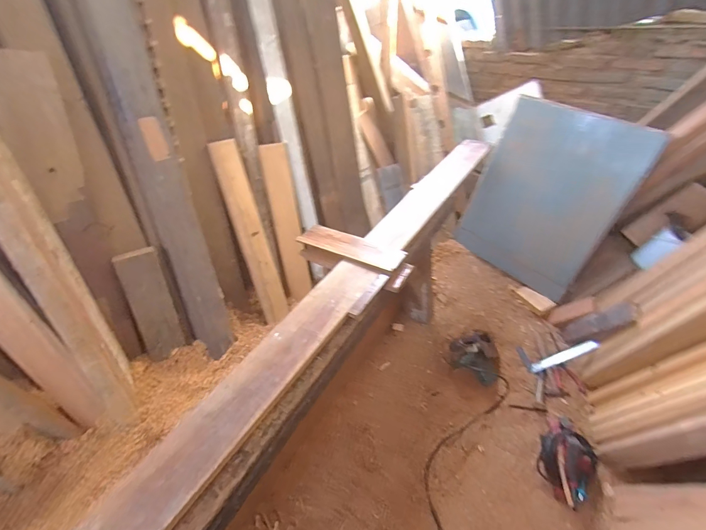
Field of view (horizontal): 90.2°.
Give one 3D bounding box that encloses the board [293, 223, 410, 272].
[{"bbox_3d":[-0.011,-0.068,1.253,0.414,0.018,0.142,21,41,34],"label":"board"}]

